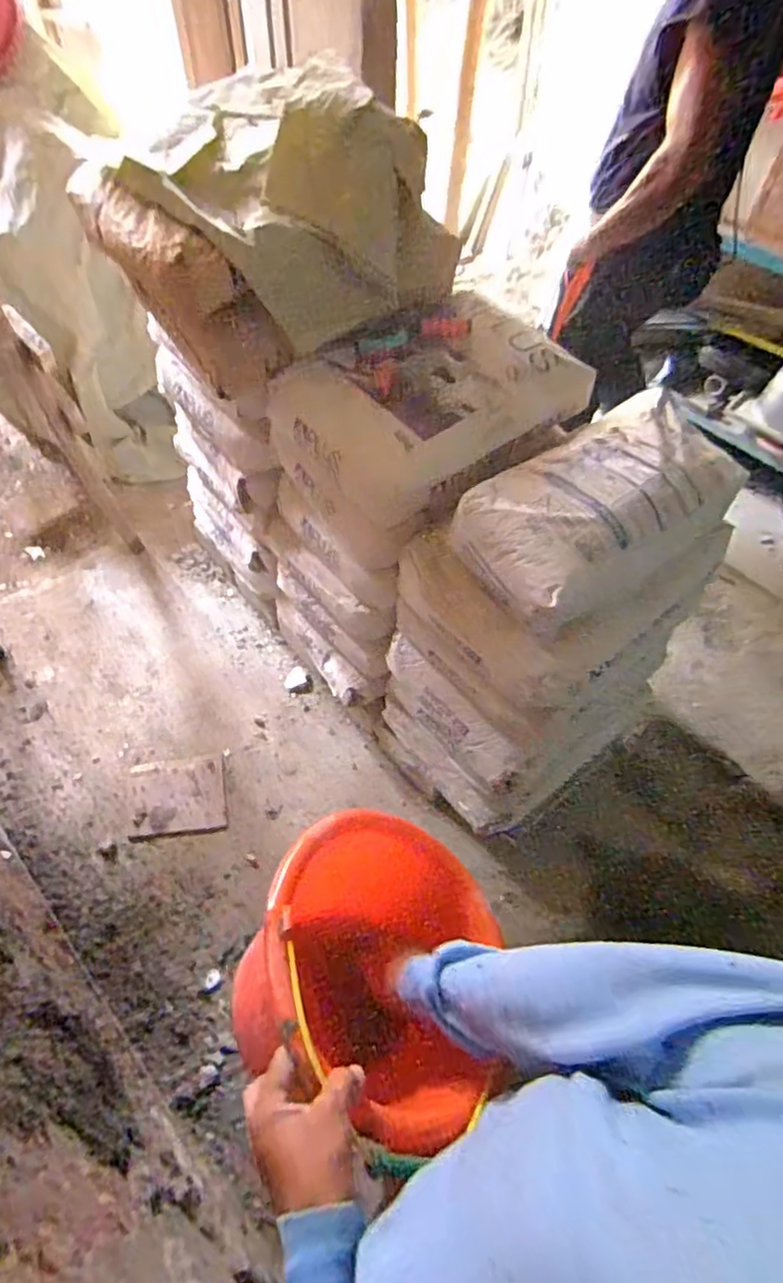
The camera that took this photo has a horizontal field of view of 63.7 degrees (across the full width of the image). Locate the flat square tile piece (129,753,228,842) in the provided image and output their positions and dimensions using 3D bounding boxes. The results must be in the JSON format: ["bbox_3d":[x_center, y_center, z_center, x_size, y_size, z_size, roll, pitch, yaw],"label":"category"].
[{"bbox_3d":[-0.523,0.382,1.547,0.226,0.016,0.187,-8,57,-8],"label":"flat square tile piece"}]

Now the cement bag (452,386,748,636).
[{"bbox_3d":[0.363,-0.234,1.077,0.500,0.116,0.266,-30,62,-20],"label":"cement bag"}]

